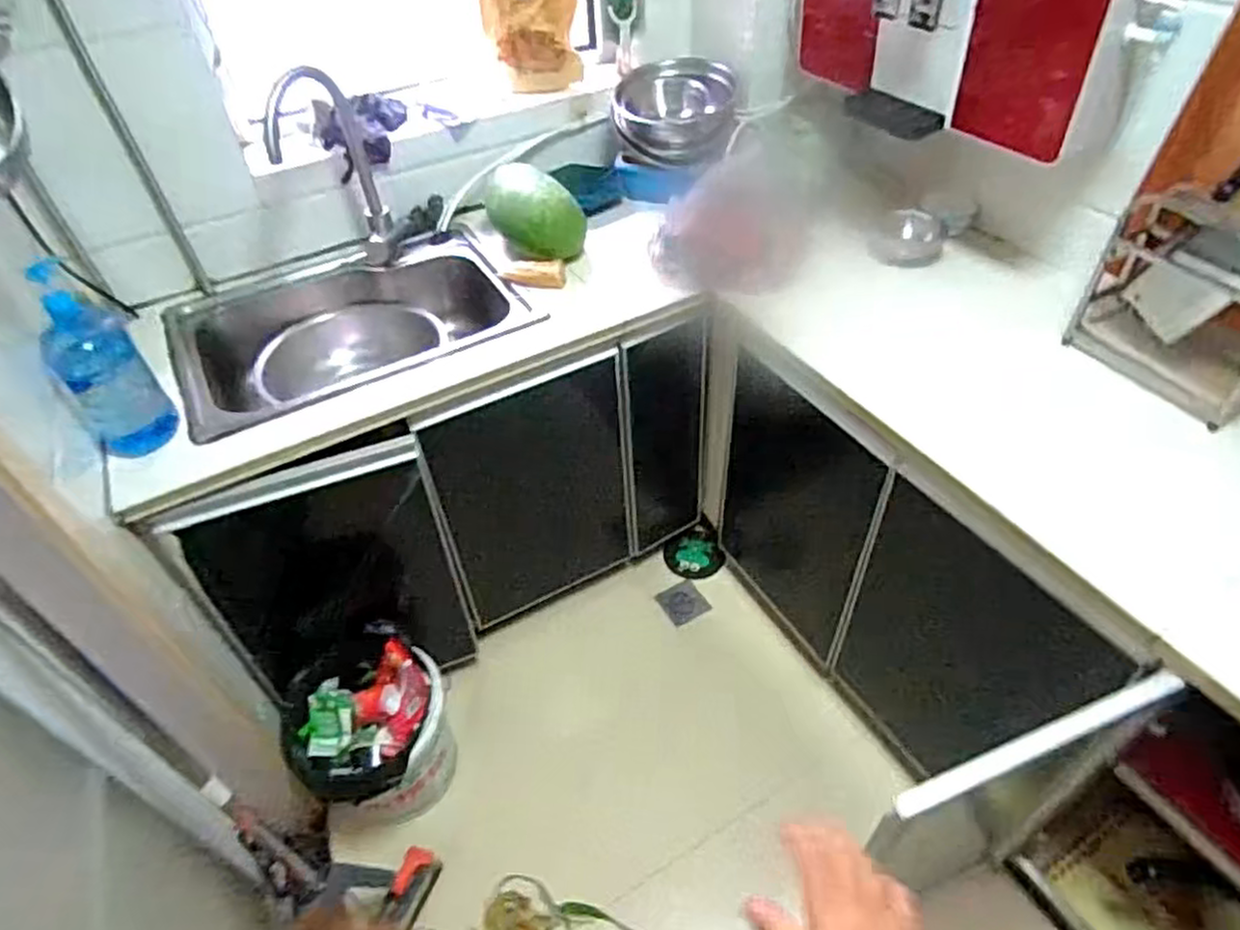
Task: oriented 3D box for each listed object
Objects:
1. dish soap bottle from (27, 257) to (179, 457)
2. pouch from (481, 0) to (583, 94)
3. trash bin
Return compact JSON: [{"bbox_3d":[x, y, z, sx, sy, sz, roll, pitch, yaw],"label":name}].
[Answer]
[{"bbox_3d":[-0.749,-0.145,1.043,0.080,0.272,0.112,17,49,20],"label":"dish soap bottle"},{"bbox_3d":[-0.177,-0.917,1.487,0.214,0.296,0.194,-6,45,-2],"label":"pouch"},{"bbox_3d":[-0.464,0.517,1.375,0.291,0.329,0.270,-2,45,2],"label":"trash bin"}]

